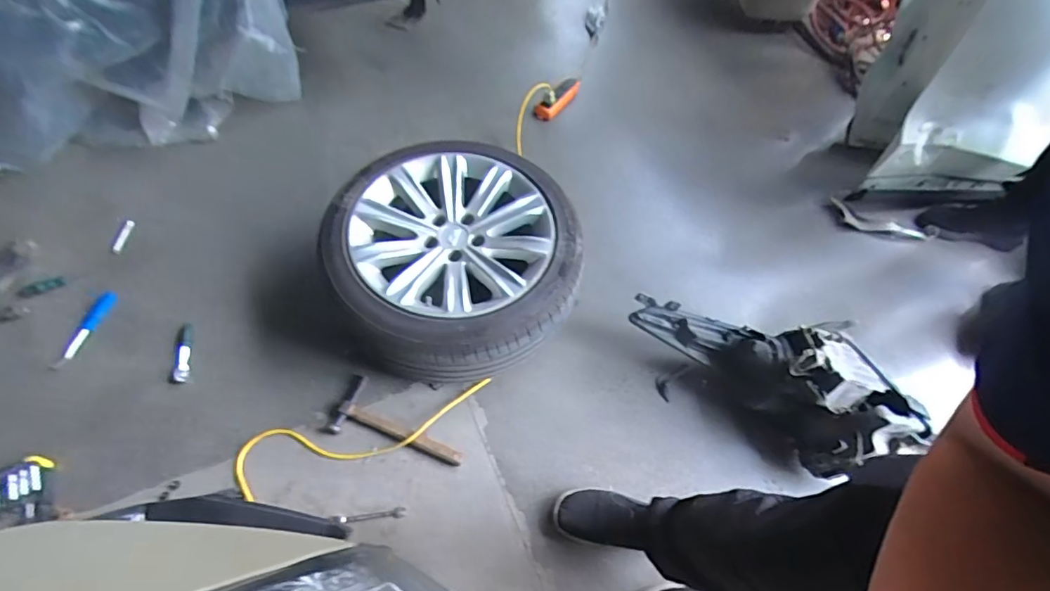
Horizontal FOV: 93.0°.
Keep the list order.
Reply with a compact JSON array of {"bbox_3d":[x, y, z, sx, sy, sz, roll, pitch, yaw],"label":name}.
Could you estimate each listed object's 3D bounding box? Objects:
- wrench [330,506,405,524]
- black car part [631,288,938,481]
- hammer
[{"bbox_3d":[-0.328,0.461,1.041,0.149,0.012,0.021,-5,59,-8],"label":"wrench"},{"bbox_3d":[0.543,0.173,1.158,0.620,0.227,0.255,28,62,10],"label":"black car part"},{"bbox_3d":[-0.276,0.281,1.137,0.300,0.025,0.134,16,58,5],"label":"hammer"}]

